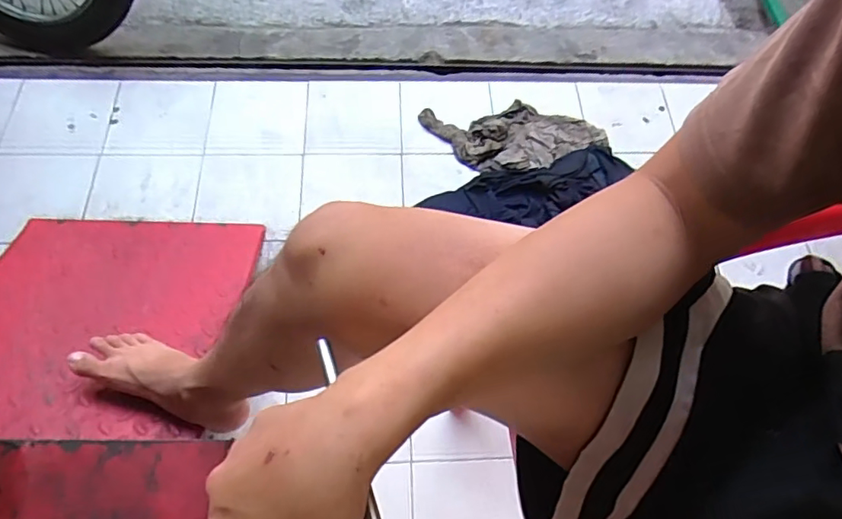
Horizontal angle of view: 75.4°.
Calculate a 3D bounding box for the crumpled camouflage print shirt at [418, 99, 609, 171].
[{"bbox_3d":[0.203,-0.257,1.143,0.376,0.041,0.181,-5,64,-6],"label":"crumpled camouflage print shirt"}]

